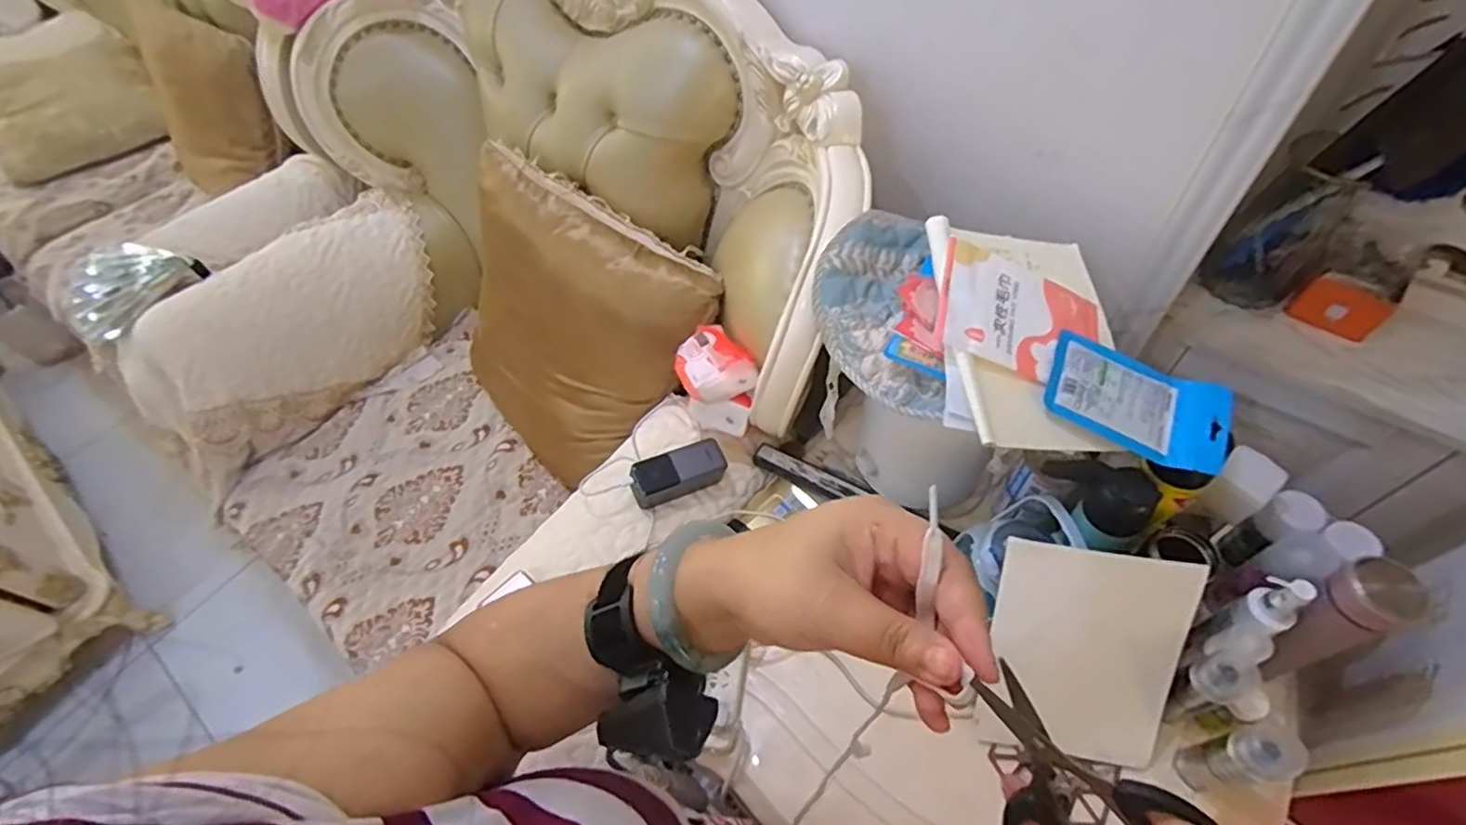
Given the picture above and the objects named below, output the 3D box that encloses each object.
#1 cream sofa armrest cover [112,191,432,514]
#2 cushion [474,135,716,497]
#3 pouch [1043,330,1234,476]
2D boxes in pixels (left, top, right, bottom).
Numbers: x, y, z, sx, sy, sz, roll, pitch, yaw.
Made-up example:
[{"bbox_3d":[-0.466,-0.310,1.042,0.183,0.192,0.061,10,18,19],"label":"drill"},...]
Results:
[{"bbox_3d":[-0.888,-0.164,1.303,0.264,0.244,0.623,30,60,23],"label":"cream sofa armrest cover"},{"bbox_3d":[-0.298,-0.128,1.128,0.464,0.484,0.102,33,30,11],"label":"cushion"},{"bbox_3d":[0.413,-0.015,0.655,0.177,0.028,0.103,25,69,4],"label":"pouch"}]

